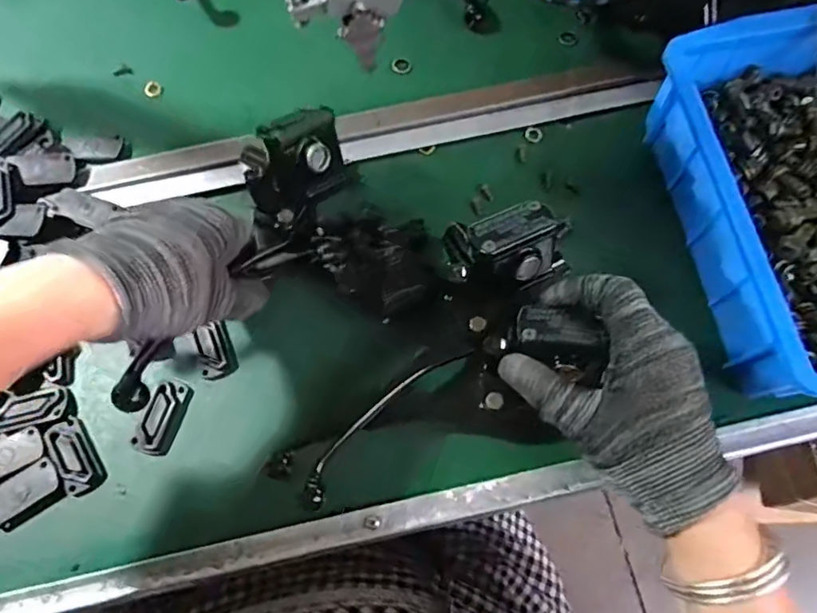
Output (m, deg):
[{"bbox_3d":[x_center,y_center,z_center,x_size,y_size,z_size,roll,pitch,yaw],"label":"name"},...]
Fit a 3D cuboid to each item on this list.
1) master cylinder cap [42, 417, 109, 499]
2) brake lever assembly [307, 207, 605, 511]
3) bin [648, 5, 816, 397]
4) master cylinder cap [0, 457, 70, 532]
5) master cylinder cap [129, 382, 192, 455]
[{"bbox_3d":[-0.217,0.097,0.352,0.025,0.004,0.049,-32,75,-9],"label":"master cylinder cap"},{"bbox_3d":[0.013,0.021,0.319,0.184,0.055,0.114,-19,71,-5],"label":"brake lever assembly"},{"bbox_3d":[0.283,-0.068,0.353,0.190,0.081,0.248,-10,73,-3],"label":"bin"},{"bbox_3d":[-0.245,0.121,0.345,0.051,0.006,0.028,-34,75,-10],"label":"master cylinder cap"},{"bbox_3d":[-0.162,0.073,0.359,0.024,0.009,0.048,21,74,7],"label":"master cylinder cap"}]

